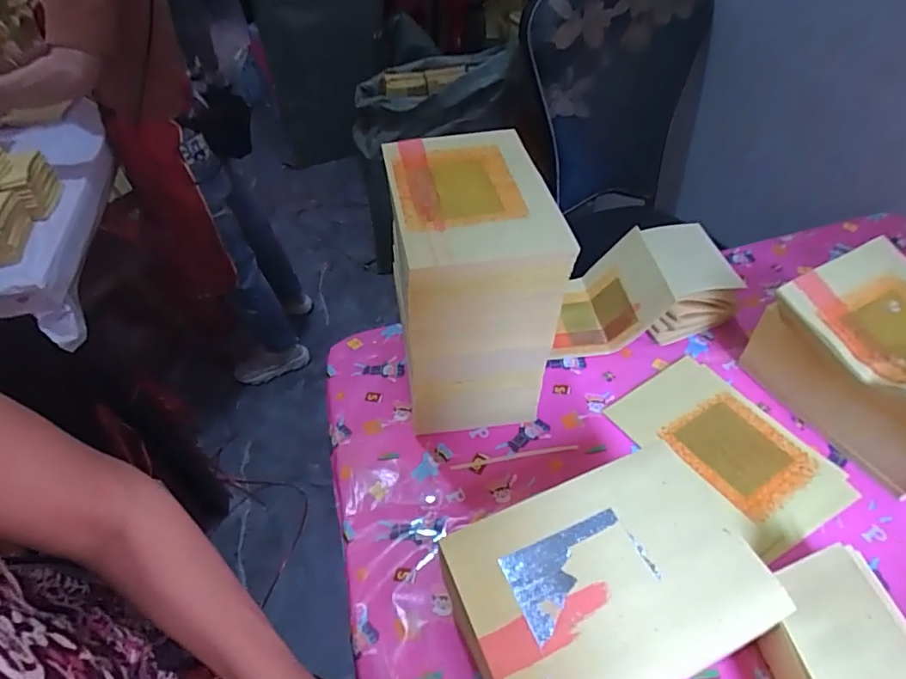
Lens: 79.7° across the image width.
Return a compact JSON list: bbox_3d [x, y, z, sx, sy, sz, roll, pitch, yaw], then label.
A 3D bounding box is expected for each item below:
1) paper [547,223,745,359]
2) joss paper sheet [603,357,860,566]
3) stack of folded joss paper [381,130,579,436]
[{"bbox_3d":[0.263,-0.076,0.793,0.238,0.110,0.158,-5,46,0],"label":"paper"},{"bbox_3d":[0.331,0.131,0.662,0.157,0.007,0.242,-29,53,-18],"label":"joss paper sheet"},{"bbox_3d":[0.028,-0.062,0.677,0.174,0.306,0.226,-6,46,0],"label":"stack of folded joss paper"}]

